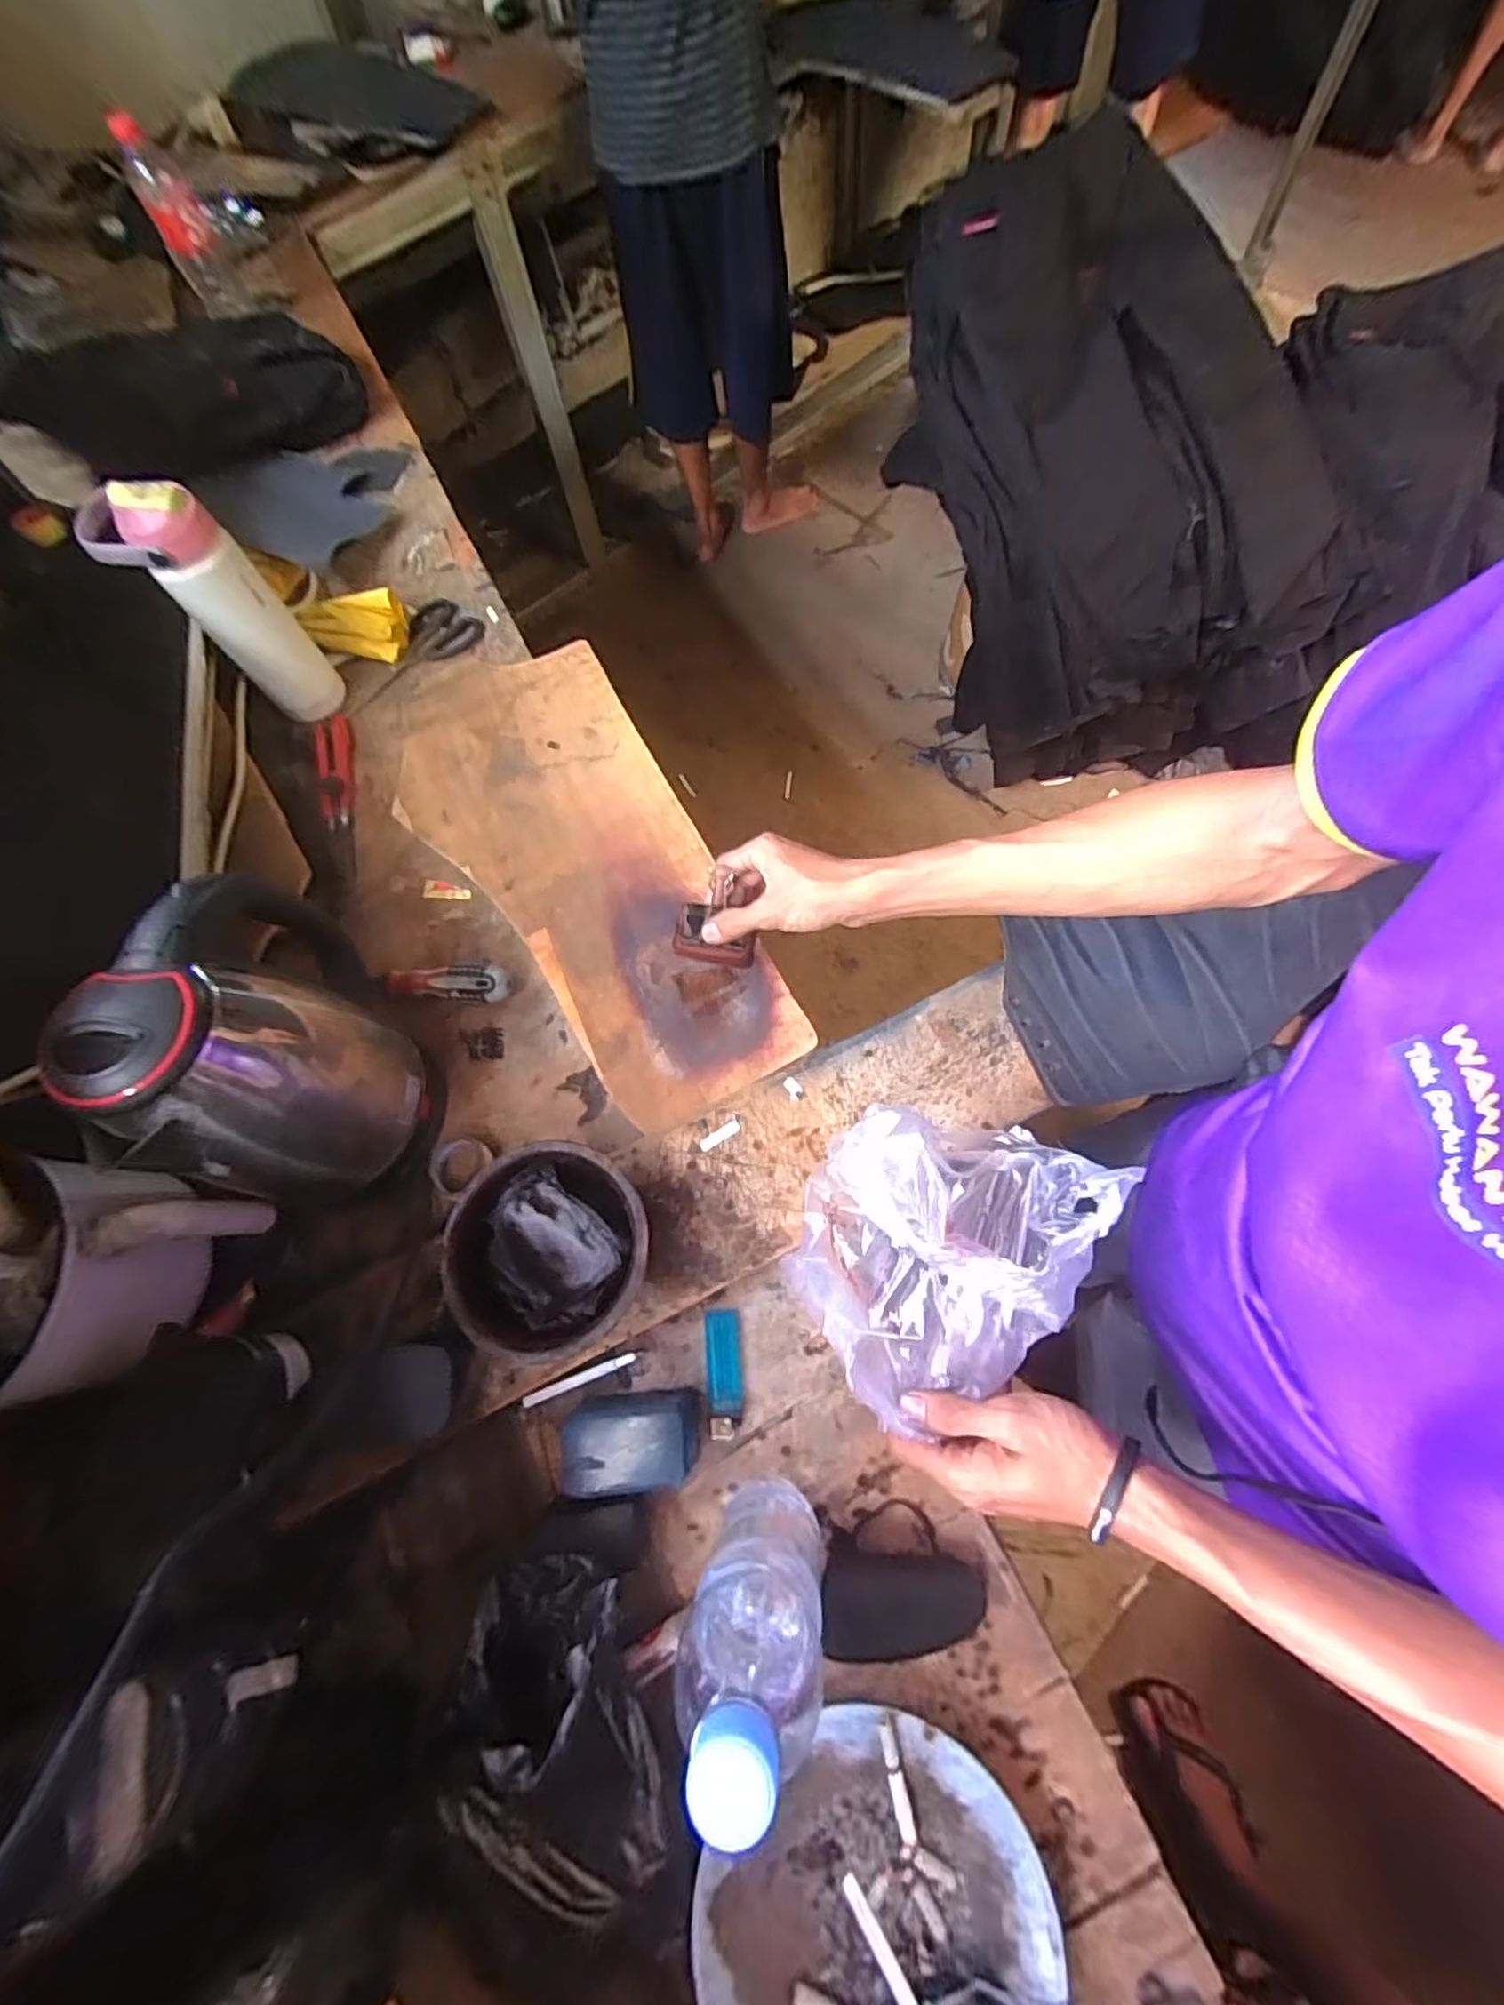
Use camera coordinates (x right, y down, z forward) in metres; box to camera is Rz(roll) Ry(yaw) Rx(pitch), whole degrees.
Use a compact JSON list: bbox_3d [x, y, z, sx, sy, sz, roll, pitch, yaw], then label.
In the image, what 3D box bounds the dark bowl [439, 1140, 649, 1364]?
[{"bbox_3d":[-0.143,0.177,0.492,0.138,0.057,0.133,-1,69,3],"label":"dark bowl"}]

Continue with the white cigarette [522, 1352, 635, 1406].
[{"bbox_3d":[-0.123,0.268,0.487,0.081,0.004,0.007,-21,69,-4],"label":"white cigarette"}]

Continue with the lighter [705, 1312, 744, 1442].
[{"bbox_3d":[-0.020,0.263,0.488,0.026,0.007,0.080,-6,69,2],"label":"lighter"}]

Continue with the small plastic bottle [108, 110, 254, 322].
[{"bbox_3d":[-0.759,-1.035,0.921,0.067,0.193,0.078,-31,70,-8],"label":"small plastic bottle"}]

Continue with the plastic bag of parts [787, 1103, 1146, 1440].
[{"bbox_3d":[0.109,0.150,0.396,0.156,0.094,0.170,11,68,5],"label":"plastic bag of parts"}]

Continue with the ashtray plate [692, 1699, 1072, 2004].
[{"bbox_3d":[0.074,0.514,0.370,0.175,0.028,0.185,-1,69,3],"label":"ashtray plate"}]

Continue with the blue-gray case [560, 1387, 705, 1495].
[{"bbox_3d":[-0.081,0.293,0.457,0.083,0.038,0.052,-7,69,2],"label":"blue-gray case"}]

